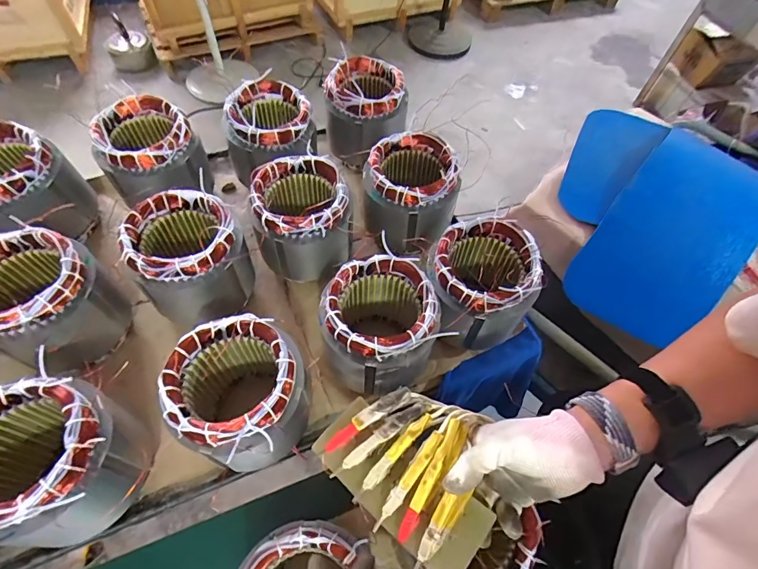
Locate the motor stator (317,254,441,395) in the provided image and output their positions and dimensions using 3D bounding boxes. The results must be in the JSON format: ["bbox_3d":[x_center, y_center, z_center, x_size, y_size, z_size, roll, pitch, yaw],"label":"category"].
[{"bbox_3d":[-0.002,0.064,0.558,0.138,0.164,0.138,2,59,-3],"label":"motor stator"}]

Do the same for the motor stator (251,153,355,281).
[{"bbox_3d":[-0.118,-0.103,0.631,0.137,0.125,0.140,2,59,-3],"label":"motor stator"}]

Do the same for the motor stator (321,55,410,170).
[{"bbox_3d":[-0.023,-0.324,0.786,0.149,0.156,0.146,6,59,-1],"label":"motor stator"}]

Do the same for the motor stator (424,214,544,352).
[{"bbox_3d":[0.138,0.000,0.580,0.132,0.132,0.143,2,59,-3],"label":"motor stator"}]

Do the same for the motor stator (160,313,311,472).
[{"bbox_3d":[-0.162,0.128,0.483,0.136,0.128,0.135,2,59,-3],"label":"motor stator"}]

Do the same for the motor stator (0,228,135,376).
[{"bbox_3d":[-0.441,0.021,0.544,0.134,0.144,0.145,2,59,-3],"label":"motor stator"}]

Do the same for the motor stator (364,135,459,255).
[{"bbox_3d":[0.051,-0.148,0.682,0.143,0.154,0.138,2,59,-3],"label":"motor stator"}]

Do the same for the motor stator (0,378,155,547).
[{"bbox_3d":[-0.351,0.190,0.444,0.136,0.147,0.133,2,59,-3],"label":"motor stator"}]

